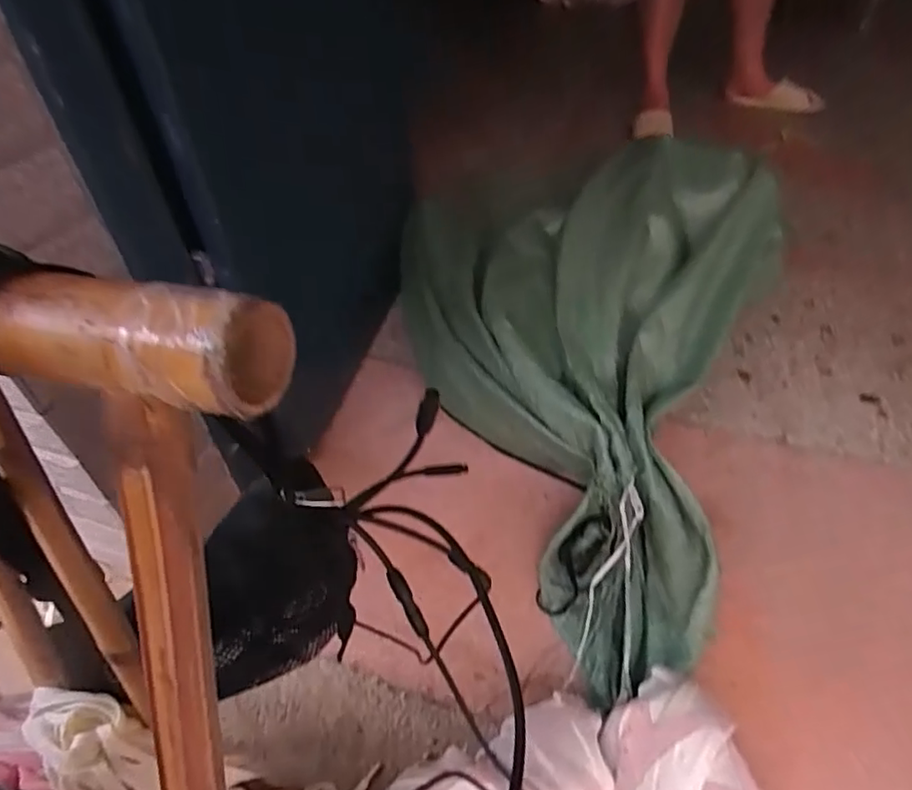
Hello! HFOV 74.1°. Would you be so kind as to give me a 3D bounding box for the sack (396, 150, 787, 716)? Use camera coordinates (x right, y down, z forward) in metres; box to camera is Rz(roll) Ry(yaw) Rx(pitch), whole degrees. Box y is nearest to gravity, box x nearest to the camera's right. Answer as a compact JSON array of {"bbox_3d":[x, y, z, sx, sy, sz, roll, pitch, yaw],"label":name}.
[{"bbox_3d":[0.168,-0.046,0.851,0.436,0.269,0.768,14,49,16],"label":"sack"}]

